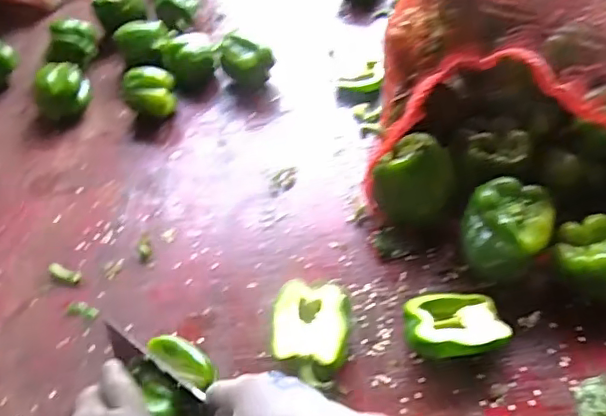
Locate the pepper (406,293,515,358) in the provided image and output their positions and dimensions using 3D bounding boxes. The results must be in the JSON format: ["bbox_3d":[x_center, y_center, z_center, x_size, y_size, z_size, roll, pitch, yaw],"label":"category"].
[{"bbox_3d":[0.144,0.115,0.546,0.092,0.046,0.065,-4,51,-2],"label":"pepper"}]

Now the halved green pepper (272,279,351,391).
[{"bbox_3d":[0.007,0.126,0.553,0.072,0.046,0.099,4,51,5],"label":"halved green pepper"}]

